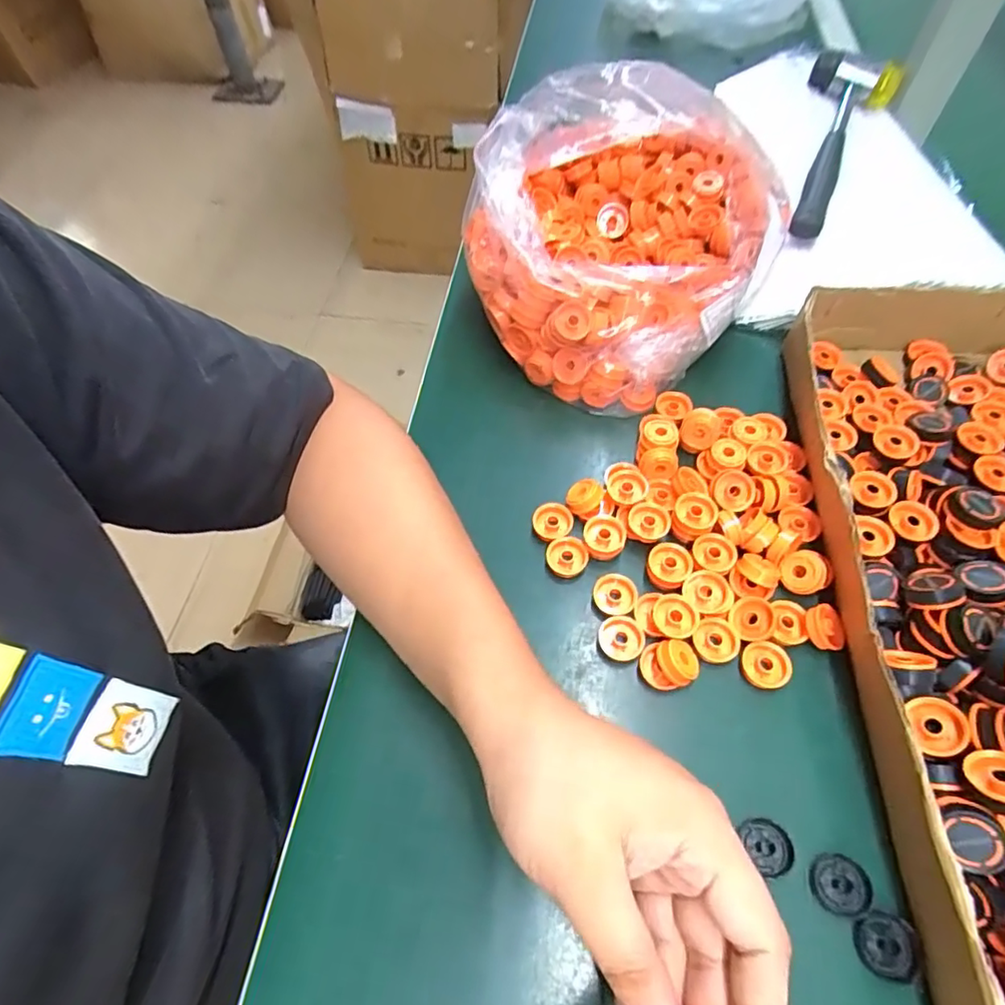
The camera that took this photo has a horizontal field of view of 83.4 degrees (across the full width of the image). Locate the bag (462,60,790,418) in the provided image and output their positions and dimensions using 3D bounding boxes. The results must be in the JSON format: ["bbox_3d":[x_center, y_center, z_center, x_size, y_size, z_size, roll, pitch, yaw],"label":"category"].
[{"bbox_3d":[0.093,-0.216,0.413,0.202,0.149,0.236,35,65,20],"label":"bag"}]

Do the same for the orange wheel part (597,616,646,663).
[{"bbox_3d":[0.069,0.079,0.329,0.025,0.011,0.024,11,59,8],"label":"orange wheel part"}]

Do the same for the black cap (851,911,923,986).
[{"bbox_3d":[0.173,0.200,0.253,0.021,0.013,0.024,2,58,2],"label":"black cap"}]

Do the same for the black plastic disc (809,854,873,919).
[{"bbox_3d":[0.159,0.180,0.266,0.024,0.010,0.023,0,58,1],"label":"black plastic disc"}]

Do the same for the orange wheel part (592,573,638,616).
[{"bbox_3d":[0.068,0.056,0.343,0.025,0.010,0.022,10,59,7],"label":"orange wheel part"}]

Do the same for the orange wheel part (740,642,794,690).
[{"bbox_3d":[0.149,0.092,0.319,0.026,0.010,0.025,0,58,1],"label":"orange wheel part"}]

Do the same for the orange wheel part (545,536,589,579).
[{"bbox_3d":[0.041,0.035,0.358,0.026,0.011,0.023,3,58,3],"label":"orange wheel part"}]

